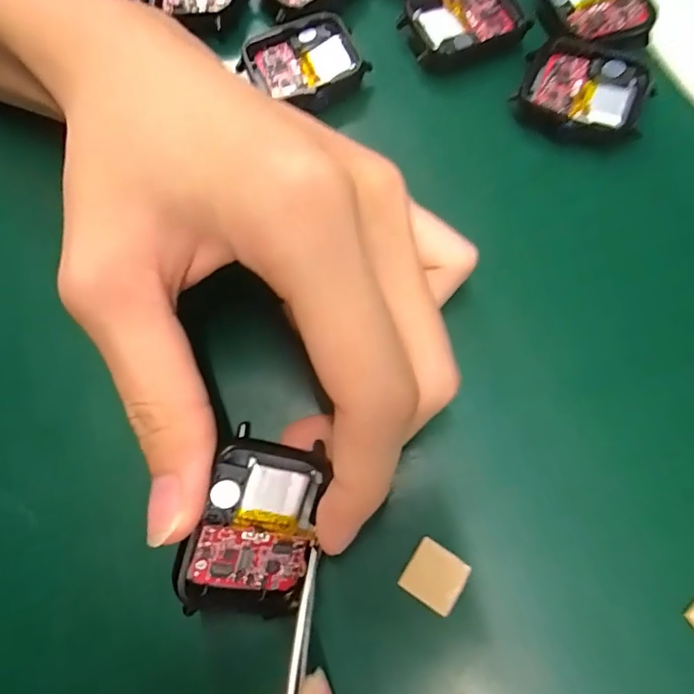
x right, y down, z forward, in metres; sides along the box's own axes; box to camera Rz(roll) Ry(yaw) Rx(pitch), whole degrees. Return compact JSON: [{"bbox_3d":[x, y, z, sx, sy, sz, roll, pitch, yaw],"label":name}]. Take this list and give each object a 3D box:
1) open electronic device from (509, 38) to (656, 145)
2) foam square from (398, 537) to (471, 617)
[{"bbox_3d":[0.088,-0.095,0.186,0.045,0.008,0.039,22,71,10],"label":"open electronic device"},{"bbox_3d":[0.025,0.064,0.139,0.016,0.004,0.016,32,73,13],"label":"foam square"}]

